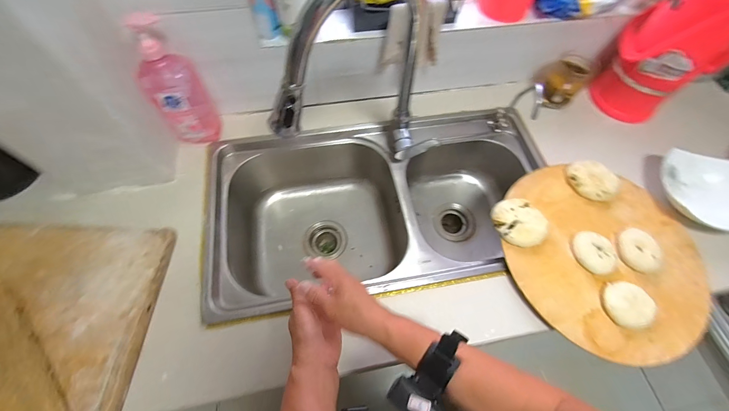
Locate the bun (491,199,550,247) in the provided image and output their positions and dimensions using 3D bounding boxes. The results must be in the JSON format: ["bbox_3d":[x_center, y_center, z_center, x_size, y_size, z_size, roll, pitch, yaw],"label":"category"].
[{"bbox_3d":[0.308,0.032,0.617,0.098,0.023,0.097,1,63,-2],"label":"bun"}]

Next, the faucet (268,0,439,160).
[{"bbox_3d":[0.008,-0.181,0.530,0.341,0.397,0.072,-27,67,-14],"label":"faucet"}]

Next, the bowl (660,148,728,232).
[{"bbox_3d":[0.719,-0.032,0.654,0.168,0.049,0.173,1,63,-2],"label":"bowl"}]

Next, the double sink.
[{"bbox_3d":[0.036,0.017,0.763,0.718,0.233,0.403,-9,64,-6],"label":"double sink"}]

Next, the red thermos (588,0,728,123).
[{"bbox_3d":[0.681,-0.357,0.649,0.195,0.363,0.153,-23,66,-14],"label":"red thermos"}]

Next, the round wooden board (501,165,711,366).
[{"bbox_3d":[0.463,0.097,0.602,0.367,0.029,0.352,1,63,-2],"label":"round wooden board"}]

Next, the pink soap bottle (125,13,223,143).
[{"bbox_3d":[-0.363,-0.226,0.613,0.096,0.246,0.071,-33,69,-18],"label":"pink soap bottle"}]

